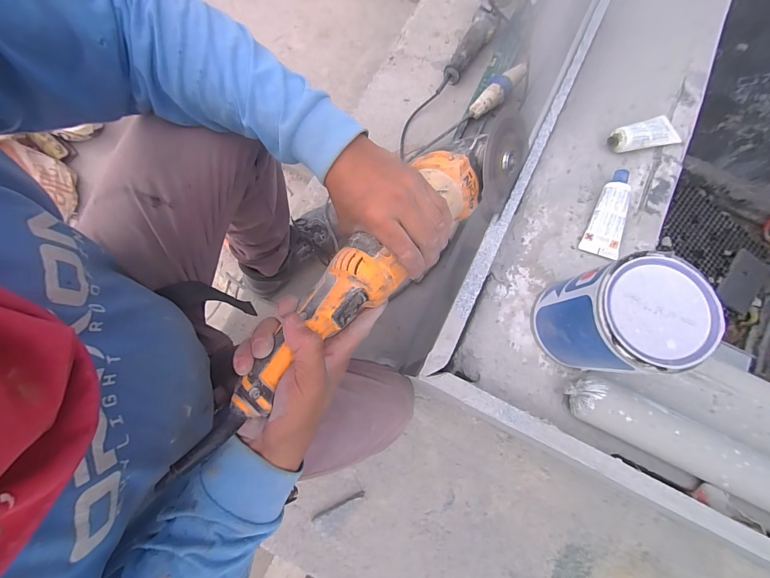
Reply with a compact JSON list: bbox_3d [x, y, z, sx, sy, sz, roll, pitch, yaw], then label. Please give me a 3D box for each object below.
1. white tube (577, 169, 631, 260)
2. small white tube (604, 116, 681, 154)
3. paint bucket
[{"bbox_3d":[0.276,-0.095,0.423,0.040,0.020,0.110,19,77,3],"label":"white tube"},{"bbox_3d":[0.343,-0.201,0.451,0.097,0.023,0.040,-23,79,-7],"label":"small white tube"},{"bbox_3d":[0.218,0.027,0.337,0.096,0.119,0.094,0,77,-2],"label":"paint bucket"}]

